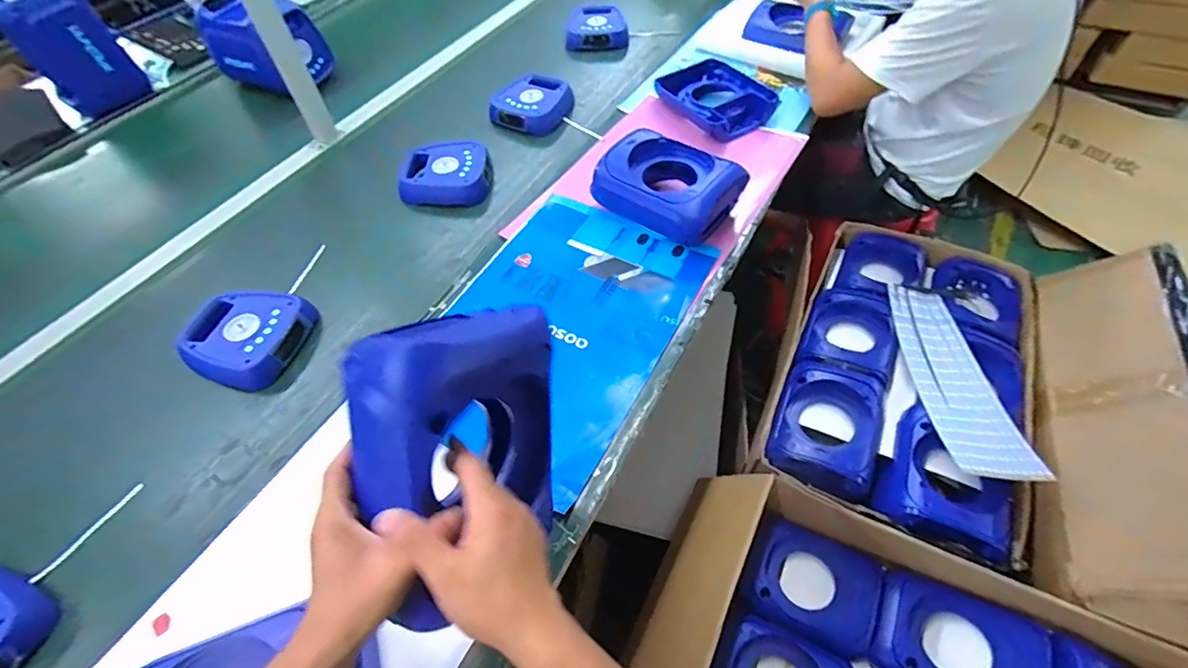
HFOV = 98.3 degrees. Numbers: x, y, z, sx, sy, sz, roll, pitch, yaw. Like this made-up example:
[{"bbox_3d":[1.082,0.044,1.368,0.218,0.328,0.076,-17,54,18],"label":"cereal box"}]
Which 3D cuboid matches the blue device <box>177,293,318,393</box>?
[{"bbox_3d":[-0.535,0.003,0.787,0.154,0.074,0.161,8,55,9],"label":"blue device"}]

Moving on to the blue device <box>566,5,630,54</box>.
[{"bbox_3d":[0.006,-0.761,1.287,0.154,0.067,0.132,-7,54,-2],"label":"blue device"}]

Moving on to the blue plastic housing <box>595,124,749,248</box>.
[{"bbox_3d":[0.127,-0.247,0.888,0.222,0.110,0.168,34,62,24],"label":"blue plastic housing"}]

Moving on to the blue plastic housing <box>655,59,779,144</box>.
[{"bbox_3d":[0.256,-0.496,1.071,0.171,0.044,0.221,-31,58,-18],"label":"blue plastic housing"}]

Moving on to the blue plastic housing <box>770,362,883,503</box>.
[{"bbox_3d":[0.431,0.151,0.935,0.167,0.059,0.255,21,58,17],"label":"blue plastic housing"}]

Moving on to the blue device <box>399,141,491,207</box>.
[{"bbox_3d":[-0.290,-0.319,1.010,0.172,0.063,0.143,0,54,3],"label":"blue device"}]

